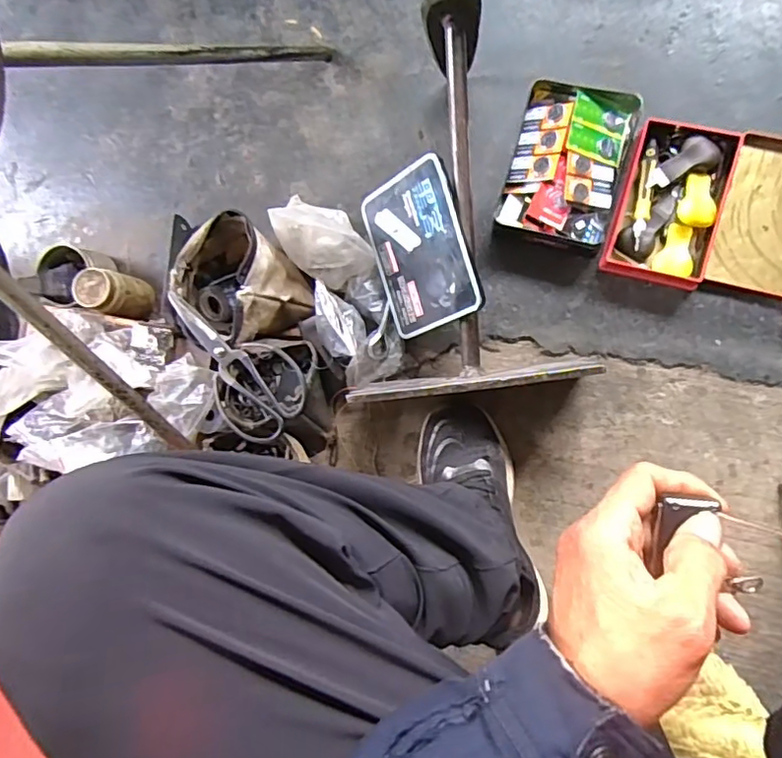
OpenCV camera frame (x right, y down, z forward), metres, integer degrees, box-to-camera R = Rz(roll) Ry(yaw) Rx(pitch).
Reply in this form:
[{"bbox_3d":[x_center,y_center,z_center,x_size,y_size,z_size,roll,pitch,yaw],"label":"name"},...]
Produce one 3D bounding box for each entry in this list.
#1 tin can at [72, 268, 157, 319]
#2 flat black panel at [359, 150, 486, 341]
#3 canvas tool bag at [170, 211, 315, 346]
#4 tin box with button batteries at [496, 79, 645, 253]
[{"bbox_3d":[-0.320,-0.100,0.678,0.047,0.092,0.046,0,88,11],"label":"tin can"},{"bbox_3d":[0.028,-0.133,0.601,0.115,0.008,0.163,-17,90,44],"label":"flat black panel"},{"bbox_3d":[-0.163,-0.107,0.646,0.137,0.099,0.124,34,95,10],"label":"canvas tool bag"},{"bbox_3d":[0.188,-0.227,0.611,0.115,0.039,0.166,15,94,9],"label":"tin box with button batteries"}]

